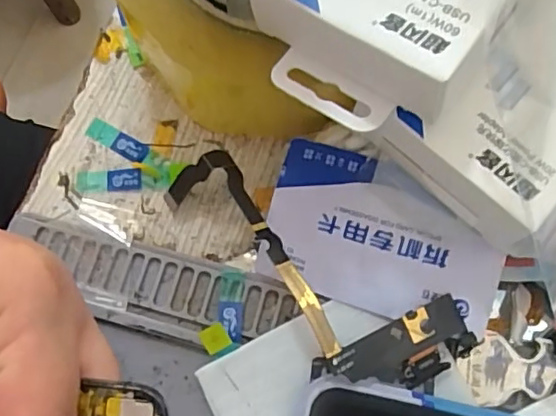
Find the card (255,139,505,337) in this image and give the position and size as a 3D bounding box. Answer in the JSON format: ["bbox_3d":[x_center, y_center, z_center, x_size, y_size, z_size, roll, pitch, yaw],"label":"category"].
[{"bbox_3d":[0.038,0.011,0.209,0.083,0.004,0.051,16,92,8],"label":"card"}]

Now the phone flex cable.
[{"bbox_3d":[-0.007,0.010,0.204,0.091,0.006,0.029,40,107,30],"label":"phone flex cable"}]

